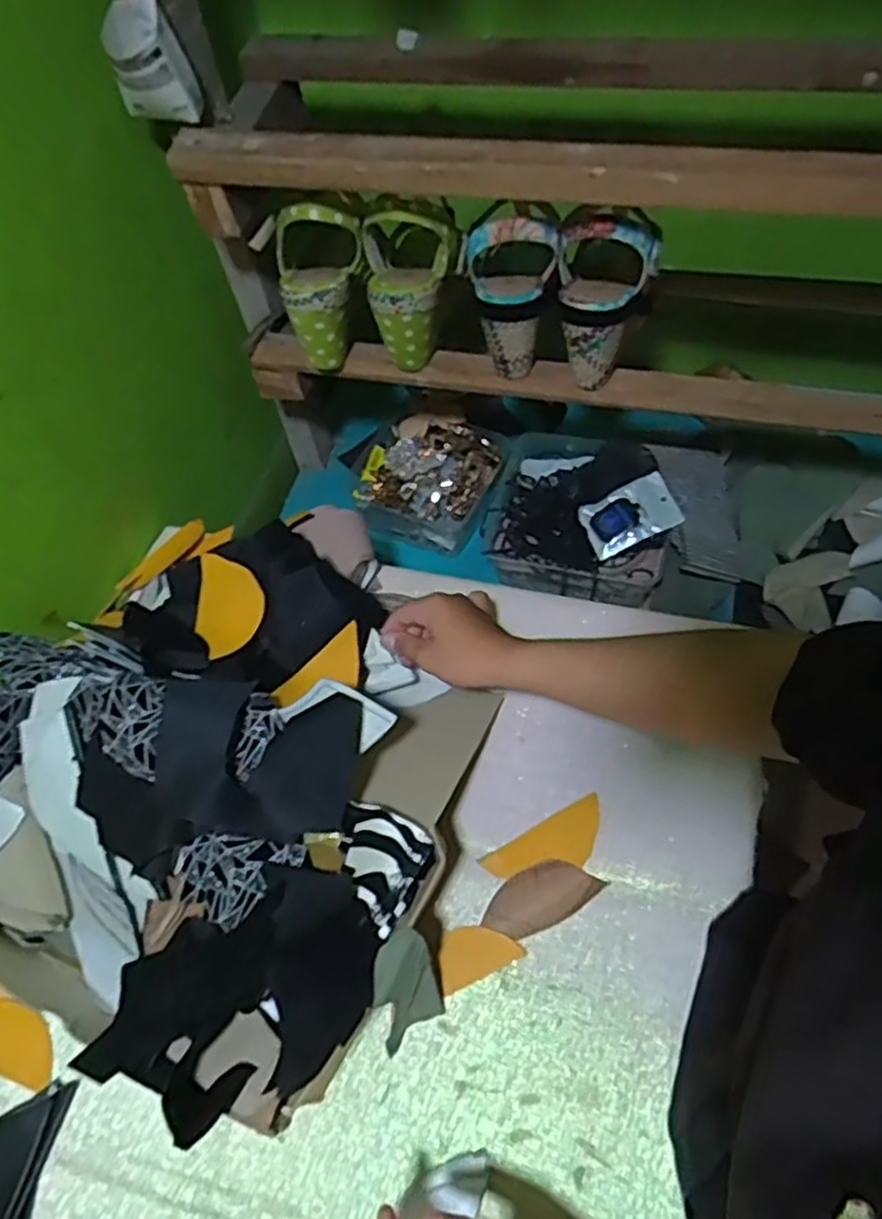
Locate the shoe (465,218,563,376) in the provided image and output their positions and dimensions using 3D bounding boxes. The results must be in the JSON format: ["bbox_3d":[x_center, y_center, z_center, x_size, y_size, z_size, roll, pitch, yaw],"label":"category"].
[{"bbox_3d":[0.063,-0.271,0.646,0.077,0.137,0.073,-2,58,2],"label":"shoe"}]

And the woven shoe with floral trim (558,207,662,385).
[{"bbox_3d":[0.139,-0.266,0.624,0.084,0.158,0.071,5,58,10],"label":"woven shoe with floral trim"}]

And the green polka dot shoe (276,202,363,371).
[{"bbox_3d":[-0.105,-0.293,0.675,0.076,0.136,0.064,-11,57,-1],"label":"green polka dot shoe"}]

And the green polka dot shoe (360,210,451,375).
[{"bbox_3d":[-0.025,-0.291,0.670,0.079,0.129,0.082,-7,57,2],"label":"green polka dot shoe"}]

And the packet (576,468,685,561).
[{"bbox_3d":[0.209,-0.103,0.817,0.095,0.009,0.066,-27,76,13],"label":"packet"}]

